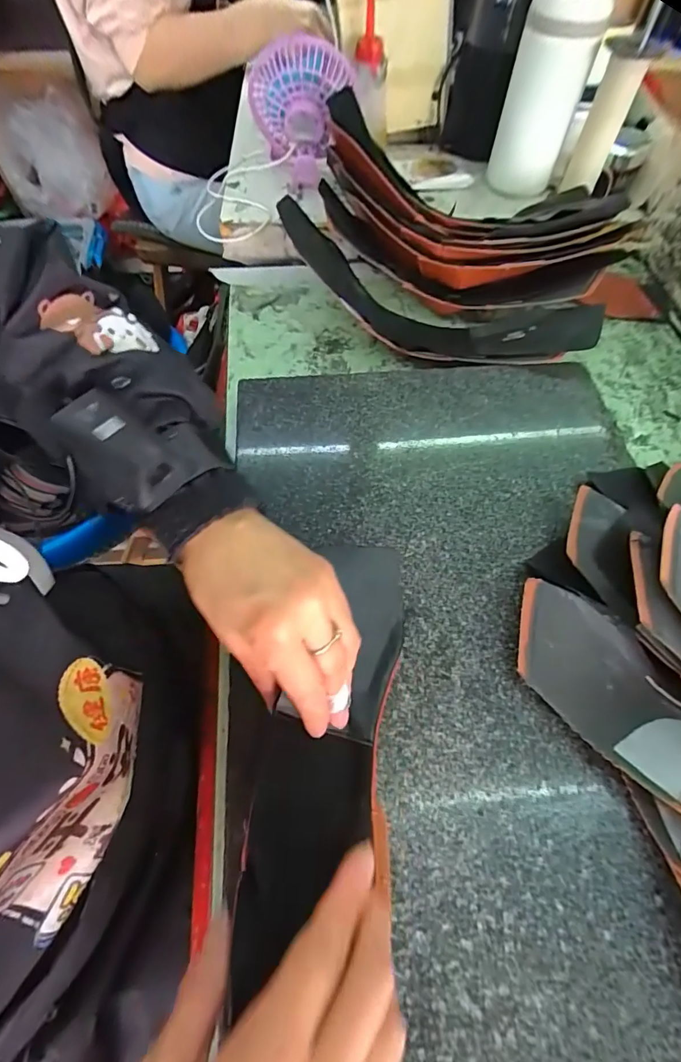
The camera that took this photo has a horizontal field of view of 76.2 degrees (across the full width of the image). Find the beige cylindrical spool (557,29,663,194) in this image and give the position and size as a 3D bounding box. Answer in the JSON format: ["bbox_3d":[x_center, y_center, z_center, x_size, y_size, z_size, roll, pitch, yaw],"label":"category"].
[{"bbox_3d":[0.300,-0.469,0.499,0.048,0.136,0.056,18,62,8],"label":"beige cylindrical spool"}]

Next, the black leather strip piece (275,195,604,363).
[{"bbox_3d":[0.087,-0.228,0.438,0.326,0.083,0.096,21,63,9],"label":"black leather strip piece"}]

